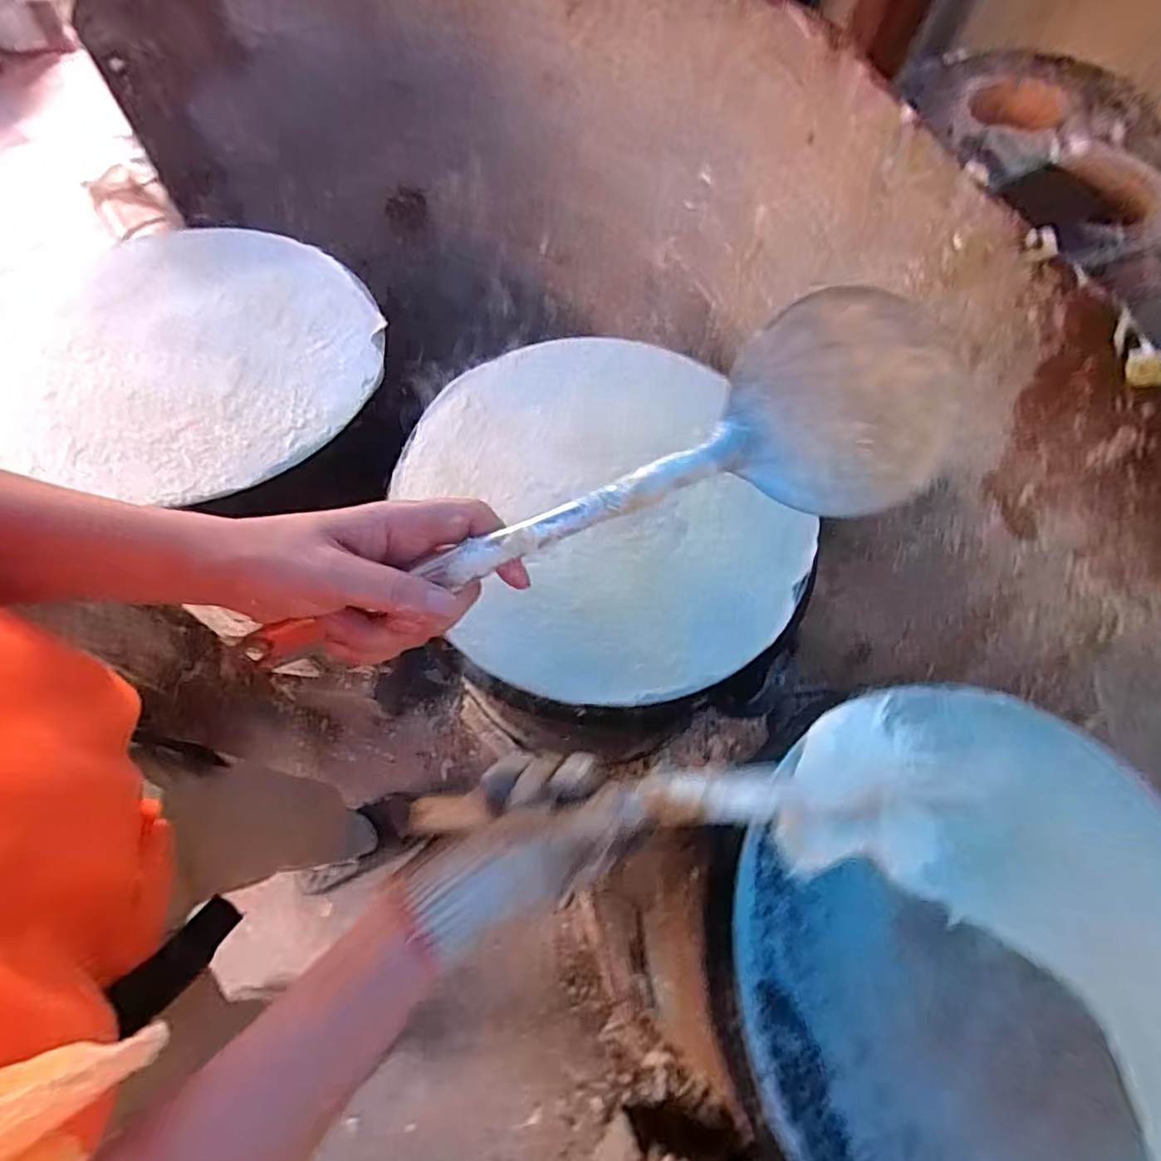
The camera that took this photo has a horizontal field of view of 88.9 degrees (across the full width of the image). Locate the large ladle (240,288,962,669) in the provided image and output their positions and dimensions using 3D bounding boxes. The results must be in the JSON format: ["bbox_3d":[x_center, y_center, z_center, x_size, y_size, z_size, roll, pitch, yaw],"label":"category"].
[{"bbox_3d":[-0.008,-0.030,0.268,0.322,0.064,0.079,-20,67,6],"label":"large ladle"}]

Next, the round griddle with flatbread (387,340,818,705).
[{"bbox_3d":[0.015,-0.081,0.520,0.332,0.038,0.355,2,65,-5],"label":"round griddle with flatbread"}]

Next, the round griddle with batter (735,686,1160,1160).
[{"bbox_3d":[0.272,0.252,0.384,0.329,0.018,0.353,2,65,-5],"label":"round griddle with batter"}]

